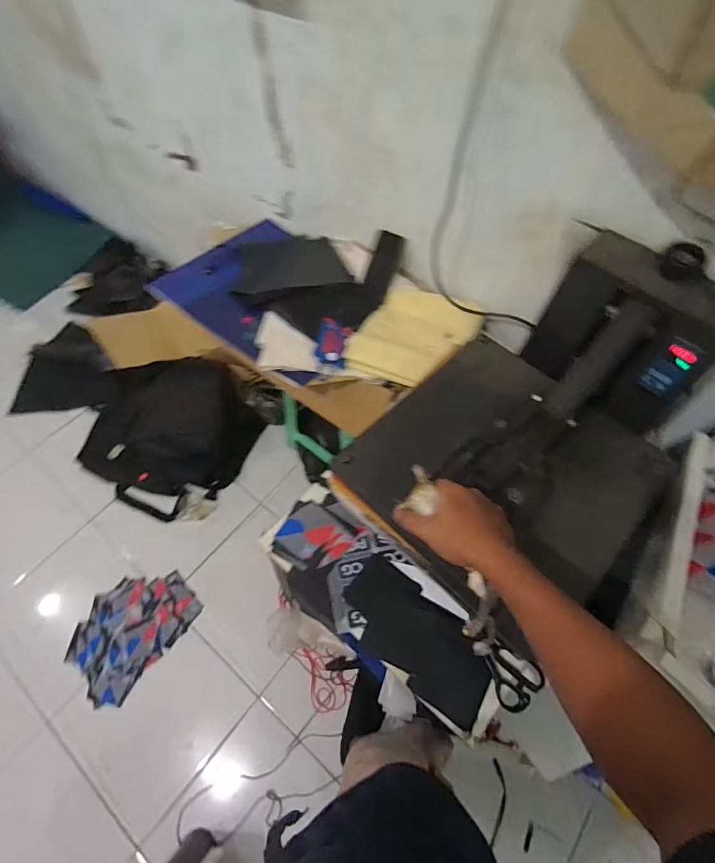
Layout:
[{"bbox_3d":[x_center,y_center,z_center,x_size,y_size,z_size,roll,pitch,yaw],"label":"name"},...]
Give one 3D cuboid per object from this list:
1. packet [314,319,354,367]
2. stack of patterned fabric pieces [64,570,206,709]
[{"bbox_3d":[-0.054,-0.206,0.968,0.068,0.056,0.128,8,61,6],"label":"packet"},{"bbox_3d":[-0.670,0.573,1.290,0.266,0.023,0.351,33,66,18],"label":"stack of patterned fabric pieces"}]

